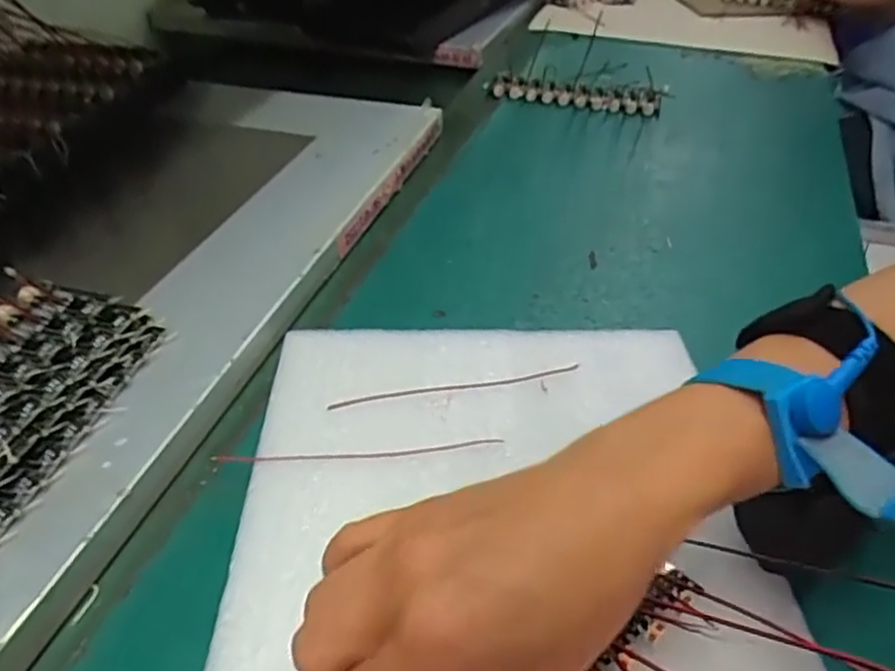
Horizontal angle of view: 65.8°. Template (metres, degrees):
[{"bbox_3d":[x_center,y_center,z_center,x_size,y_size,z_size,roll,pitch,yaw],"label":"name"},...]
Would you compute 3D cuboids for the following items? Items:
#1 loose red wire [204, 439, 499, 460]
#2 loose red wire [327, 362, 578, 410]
[{"bbox_3d":[-0.040,0.052,0.314,0.130,0.004,0.007,-3,42,-5],"label":"loose red wire"},{"bbox_3d":[0.005,0.024,0.347,0.128,0.004,0.005,-7,42,-10],"label":"loose red wire"}]

